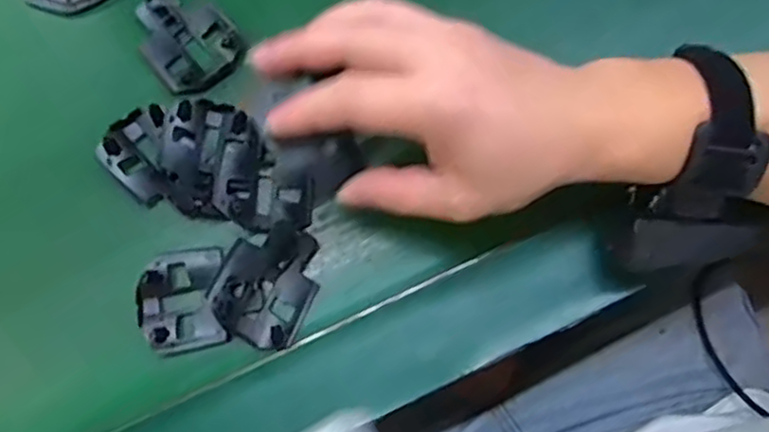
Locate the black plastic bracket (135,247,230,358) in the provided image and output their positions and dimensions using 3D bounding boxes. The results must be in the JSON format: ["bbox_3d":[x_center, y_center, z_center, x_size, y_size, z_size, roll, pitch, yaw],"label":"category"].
[{"bbox_3d":[-0.111,0.046,0.376,0.046,0.013,0.054,-7,79,0],"label":"black plastic bracket"}]

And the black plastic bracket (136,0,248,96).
[{"bbox_3d":[-0.117,-0.104,0.415,0.052,0.013,0.068,-38,81,-6],"label":"black plastic bracket"}]

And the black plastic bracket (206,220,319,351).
[{"bbox_3d":[-0.063,0.036,0.378,0.047,0.021,0.064,25,81,6],"label":"black plastic bracket"}]

